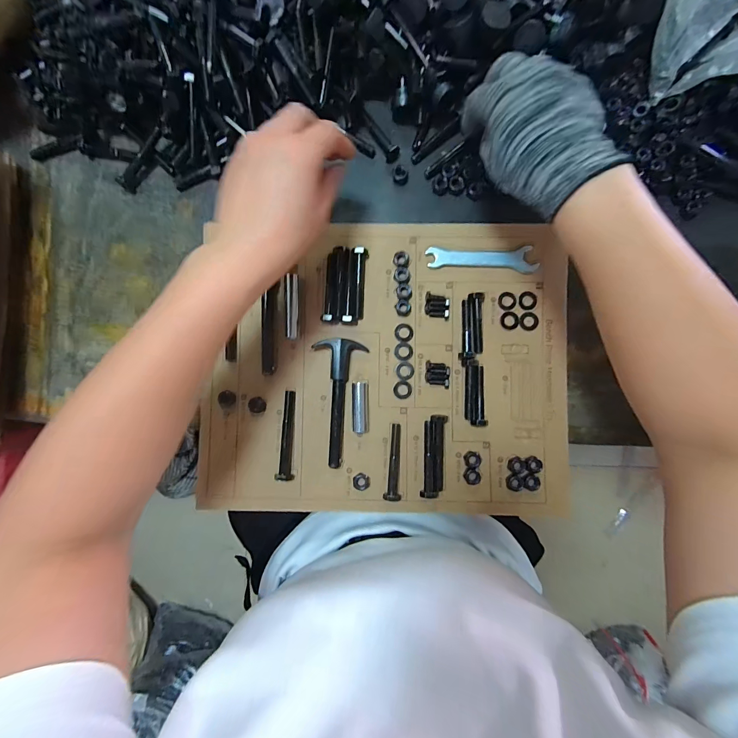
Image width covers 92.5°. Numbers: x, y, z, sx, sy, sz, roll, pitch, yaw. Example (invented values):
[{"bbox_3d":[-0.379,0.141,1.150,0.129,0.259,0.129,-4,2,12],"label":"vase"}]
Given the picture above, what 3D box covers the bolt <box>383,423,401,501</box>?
[{"bbox_3d":[0.025,0.095,0.359,0.016,0.011,0.075,3,89,-2],"label":"bolt"}]

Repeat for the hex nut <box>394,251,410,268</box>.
[{"bbox_3d":[0.034,-0.114,0.368,0.016,0.007,0.017,8,89,-2],"label":"hex nut"}]

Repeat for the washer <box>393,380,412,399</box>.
[{"bbox_3d":[0.035,0.022,0.368,0.019,0.004,0.019,0,89,-2],"label":"washer"}]

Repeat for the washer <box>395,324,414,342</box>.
[{"bbox_3d":[0.037,-0.038,0.370,0.019,0.004,0.019,0,89,-2],"label":"washer"}]

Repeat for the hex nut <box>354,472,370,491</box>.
[{"bbox_3d":[-0.008,0.115,0.359,0.017,0.007,0.016,33,88,-2],"label":"hex nut"}]

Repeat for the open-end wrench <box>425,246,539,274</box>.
[{"bbox_3d":[0.117,-0.114,0.366,0.110,0.004,0.026,0,89,-2],"label":"open-end wrench"}]

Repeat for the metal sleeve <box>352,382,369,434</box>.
[{"bbox_3d":[-0.009,0.040,0.364,0.016,0.010,0.052,-1,89,-2],"label":"metal sleeve"}]

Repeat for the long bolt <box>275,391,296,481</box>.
[{"bbox_3d":[-0.085,0.068,0.362,0.015,0.013,0.089,0,89,-2],"label":"long bolt"}]

